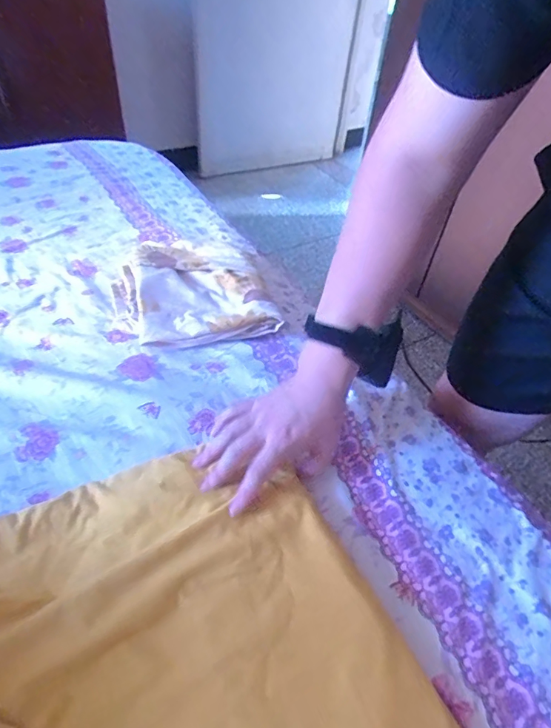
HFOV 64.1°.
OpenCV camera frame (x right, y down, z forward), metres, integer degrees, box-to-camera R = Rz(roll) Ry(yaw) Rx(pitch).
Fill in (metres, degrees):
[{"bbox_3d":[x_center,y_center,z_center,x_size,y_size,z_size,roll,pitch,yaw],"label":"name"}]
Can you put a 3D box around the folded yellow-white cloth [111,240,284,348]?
[{"bbox_3d":[-0.131,-0.120,0.650,0.205,0.053,0.255,-13,49,-18],"label":"folded yellow-white cloth"}]

